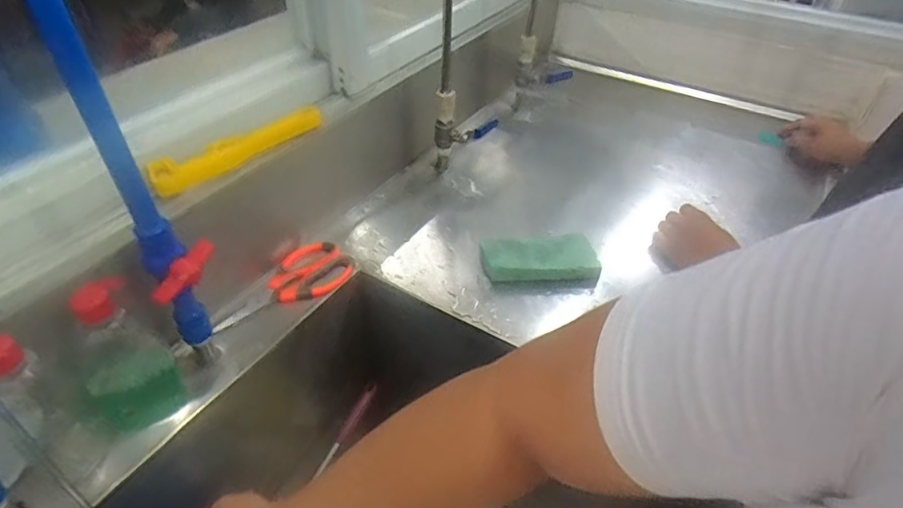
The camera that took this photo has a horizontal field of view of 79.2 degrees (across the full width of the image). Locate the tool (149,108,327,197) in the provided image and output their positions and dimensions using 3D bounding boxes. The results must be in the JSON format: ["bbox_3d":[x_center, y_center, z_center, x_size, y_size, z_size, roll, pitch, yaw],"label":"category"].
[{"bbox_3d":[-0.236,-0.121,0.618,0.200,0.037,0.029,-28,50,-30],"label":"tool"}]

